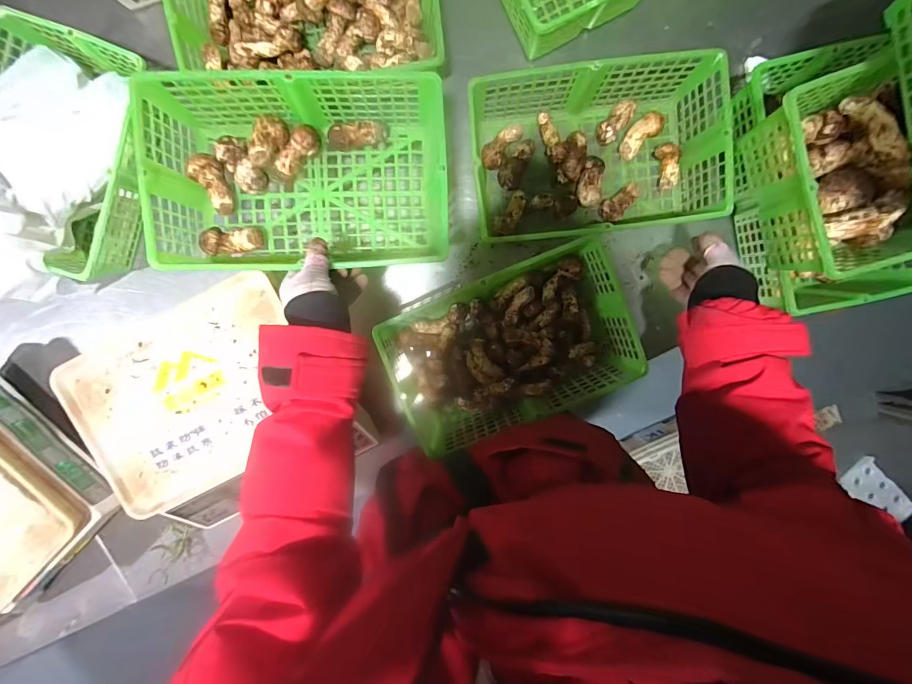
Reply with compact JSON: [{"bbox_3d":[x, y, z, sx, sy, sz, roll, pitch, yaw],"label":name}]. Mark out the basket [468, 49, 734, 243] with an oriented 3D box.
[{"bbox_3d":[0.196,-0.276,0.580,0.334,0.116,0.207,-4,97,0],"label":"basket"}]

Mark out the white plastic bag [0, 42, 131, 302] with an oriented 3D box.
[{"bbox_3d":[-0.605,-0.234,0.512,0.195,0.148,0.349,35,95,-4],"label":"white plastic bag"}]

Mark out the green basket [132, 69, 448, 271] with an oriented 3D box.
[{"bbox_3d":[-0.185,-0.206,0.495,0.342,0.120,0.216,-1,97,0],"label":"green basket"}]

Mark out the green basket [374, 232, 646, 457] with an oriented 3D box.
[{"bbox_3d":[0.076,0.008,0.585,0.335,0.090,0.201,-22,96,2],"label":"green basket"}]

